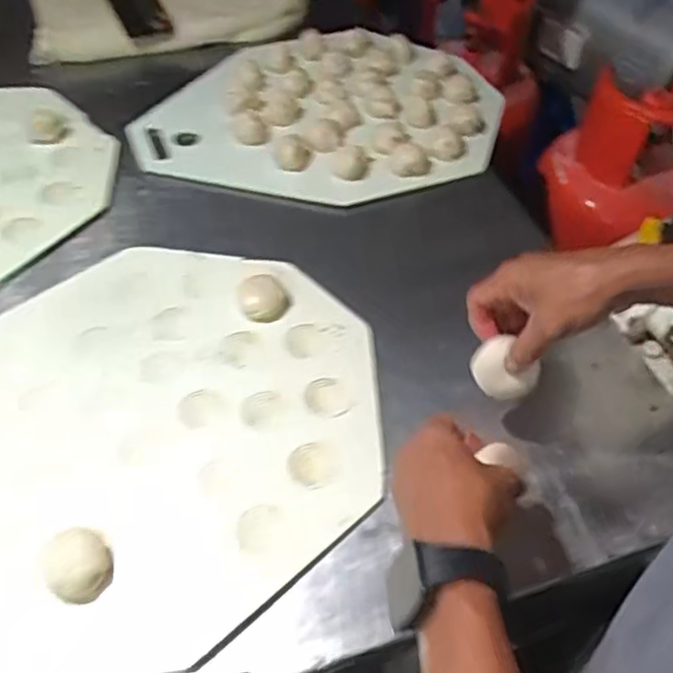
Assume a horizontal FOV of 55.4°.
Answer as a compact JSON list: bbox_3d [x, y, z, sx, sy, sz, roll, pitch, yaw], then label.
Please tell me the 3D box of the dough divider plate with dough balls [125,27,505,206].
[{"bbox_3d":[-0.019,-0.330,0.902,0.501,0.075,0.380,-2,49,-2],"label":"dough divider plate with dough balls"}]

